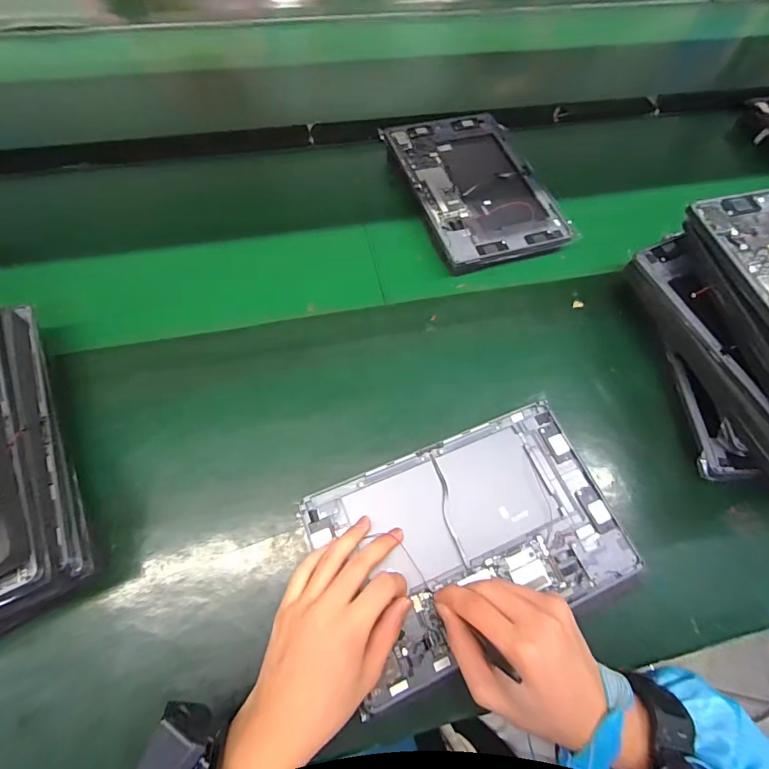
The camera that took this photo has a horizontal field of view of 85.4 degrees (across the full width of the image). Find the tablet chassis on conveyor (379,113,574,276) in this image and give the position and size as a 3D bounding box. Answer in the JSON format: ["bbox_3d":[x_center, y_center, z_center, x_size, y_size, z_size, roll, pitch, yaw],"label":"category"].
[{"bbox_3d":[0.116,-0.268,0.556,0.173,0.015,0.262,-18,66,-11],"label":"tablet chassis on conveyor"}]

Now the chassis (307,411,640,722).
[{"bbox_3d":[0.077,0.129,0.361,0.253,0.012,0.163,-21,66,-13],"label":"chassis"}]

